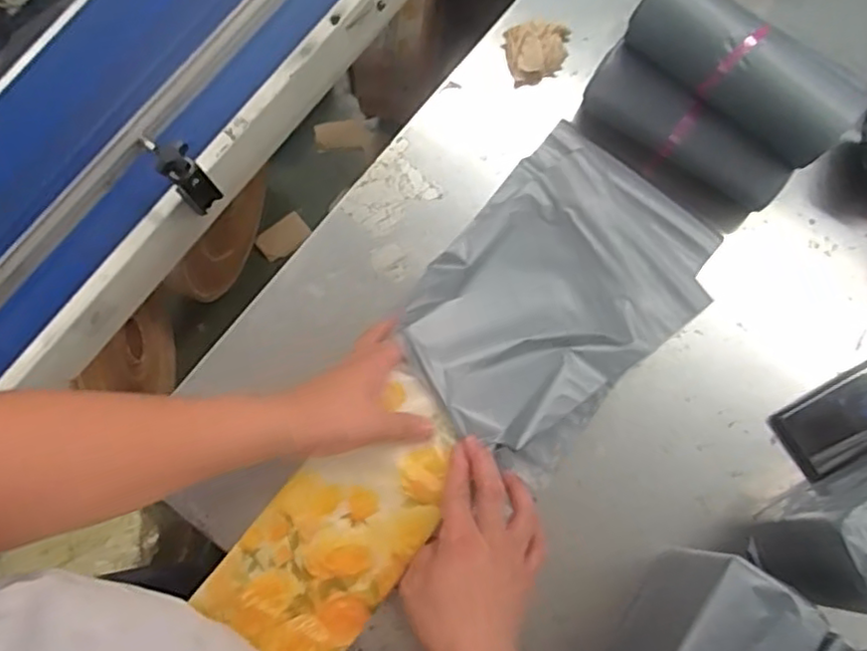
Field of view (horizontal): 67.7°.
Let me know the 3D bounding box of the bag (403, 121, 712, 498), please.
[{"bbox_3d":[0.131,-0.048,0.667,0.358,0.101,0.246,-43,80,-12],"label":"bag"}]

